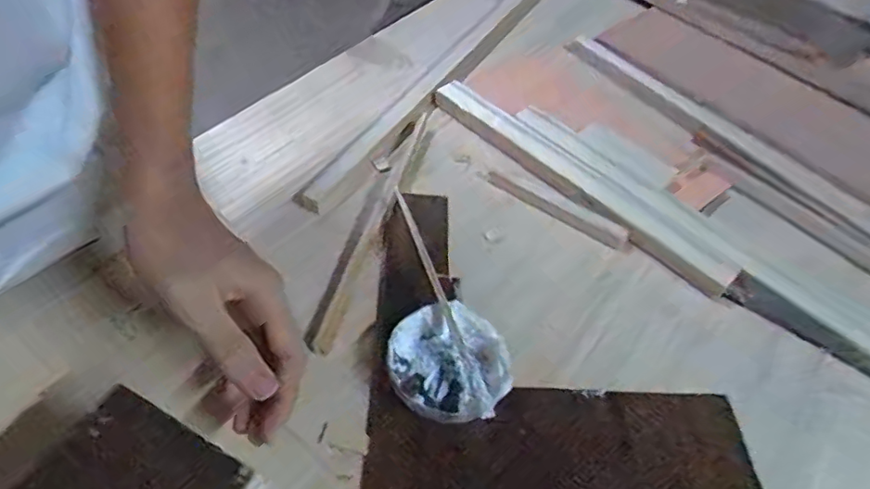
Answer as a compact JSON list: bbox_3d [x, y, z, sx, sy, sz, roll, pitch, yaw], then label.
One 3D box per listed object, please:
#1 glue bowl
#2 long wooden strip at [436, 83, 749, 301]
[{"bbox_3d":[0.009,0.086,0.398,0.080,0.029,0.085,2,49,-3],"label":"glue bowl"},{"bbox_3d":[0.130,-0.067,0.537,0.043,0.022,0.334,-34,60,-29],"label":"long wooden strip"}]

